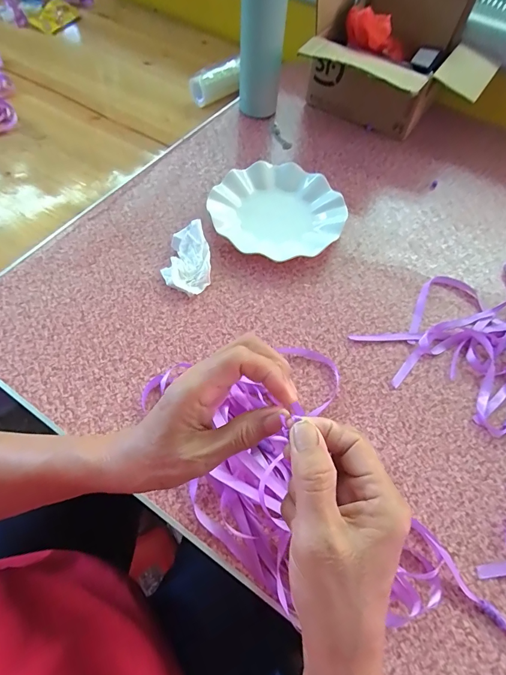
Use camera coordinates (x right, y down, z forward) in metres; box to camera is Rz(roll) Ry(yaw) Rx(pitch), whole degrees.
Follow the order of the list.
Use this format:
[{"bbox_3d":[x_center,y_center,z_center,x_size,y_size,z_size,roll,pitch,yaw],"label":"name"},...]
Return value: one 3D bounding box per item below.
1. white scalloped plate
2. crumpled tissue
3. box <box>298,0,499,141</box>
[{"bbox_3d":[0.035,-0.181,0.530,0.185,0.026,0.168,0,61,-3],"label":"white scalloped plate"},{"bbox_3d":[-0.086,-0.102,0.476,0.058,0.030,0.095,-3,61,-5],"label":"crumpled tissue"},{"bbox_3d":[0.228,-0.439,0.597,0.270,0.187,0.211,26,63,11],"label":"box"}]

